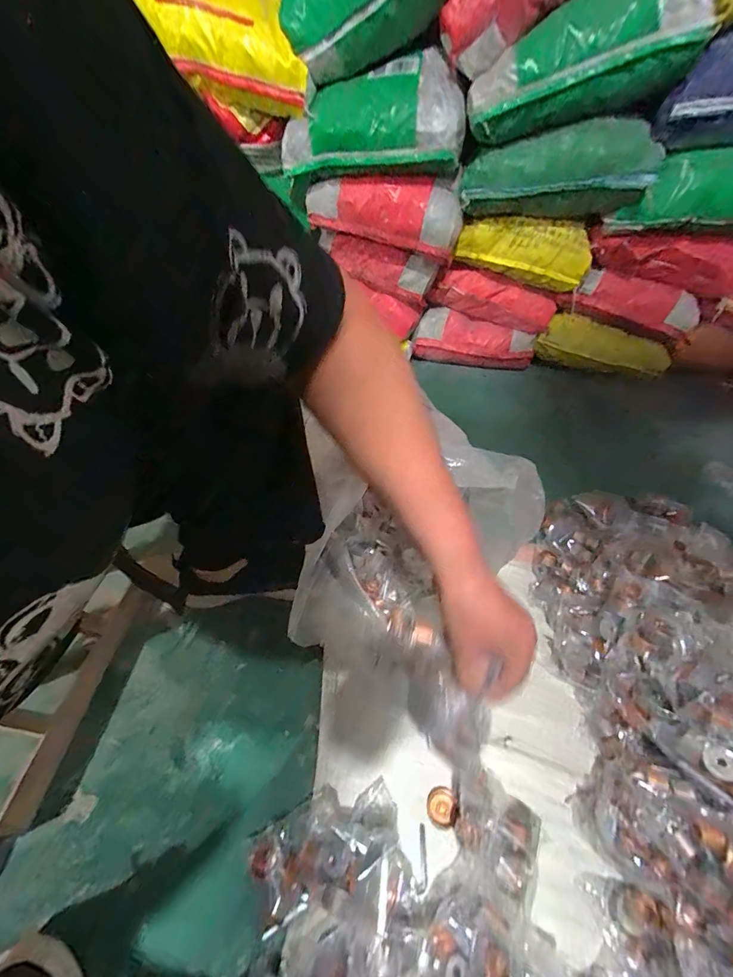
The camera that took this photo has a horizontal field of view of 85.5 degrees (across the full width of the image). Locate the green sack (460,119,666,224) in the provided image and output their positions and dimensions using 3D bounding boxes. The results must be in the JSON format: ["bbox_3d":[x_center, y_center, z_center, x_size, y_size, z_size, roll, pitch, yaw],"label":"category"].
[{"bbox_3d":[0.356,-0.594,0.756,0.335,0.155,0.120,11,47,13],"label":"green sack"}]

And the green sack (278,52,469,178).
[{"bbox_3d":[0.018,-0.723,0.778,0.343,0.149,0.115,6,46,9],"label":"green sack"}]

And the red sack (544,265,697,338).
[{"bbox_3d":[0.675,-0.468,0.992,0.384,0.106,0.071,14,47,-2],"label":"red sack"}]

